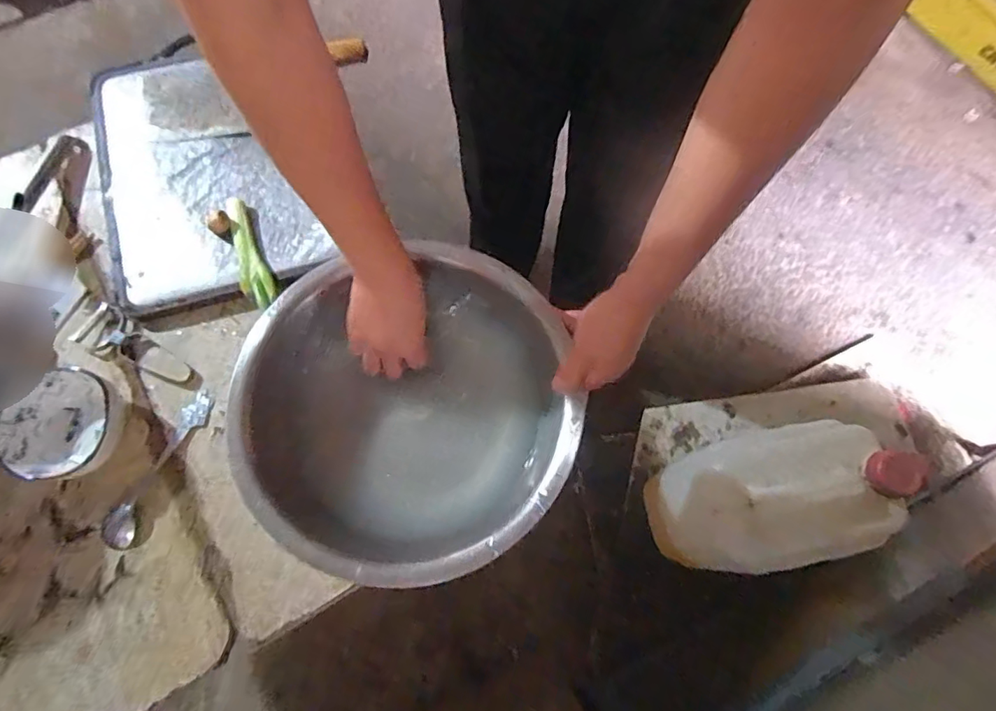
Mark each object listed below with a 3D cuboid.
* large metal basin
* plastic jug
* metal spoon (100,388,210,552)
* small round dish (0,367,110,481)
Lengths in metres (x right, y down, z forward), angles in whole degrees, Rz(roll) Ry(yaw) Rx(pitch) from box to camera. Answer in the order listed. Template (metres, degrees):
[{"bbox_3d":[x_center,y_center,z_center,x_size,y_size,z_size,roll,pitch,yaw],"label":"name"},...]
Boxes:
[{"bbox_3d":[-0.087,0.057,0.516,0.297,0.092,0.297,0,72,-1],"label":"large metal basin"},{"bbox_3d":[0.411,0.233,0.848,0.300,0.314,0.185,-11,73,-5],"label":"plastic jug"},{"bbox_3d":[-0.360,0.117,0.550,0.032,0.015,0.170,23,73,6],"label":"metal spoon"},{"bbox_3d":[-0.440,0.074,0.536,0.101,0.043,0.110,0,72,-1],"label":"small round dish"}]

